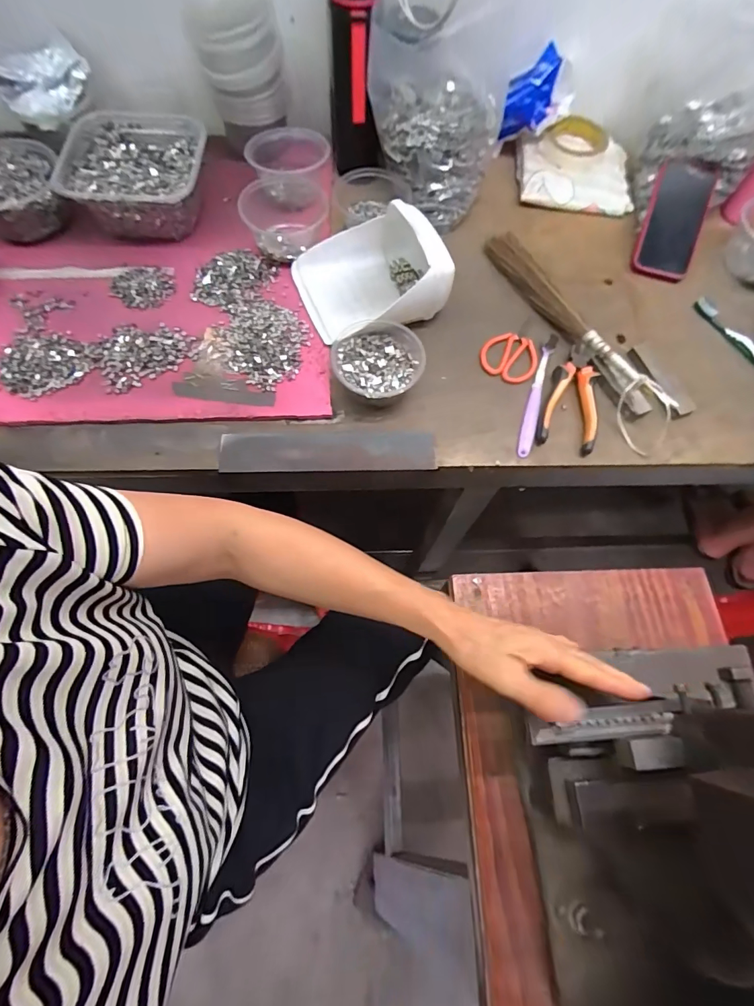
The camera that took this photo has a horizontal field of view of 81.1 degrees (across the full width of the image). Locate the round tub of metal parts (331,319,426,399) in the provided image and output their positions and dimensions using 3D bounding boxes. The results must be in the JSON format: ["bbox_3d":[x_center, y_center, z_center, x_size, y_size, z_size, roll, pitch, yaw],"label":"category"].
[{"bbox_3d":[0.001,-0.163,0.533,0.106,0.046,0.099,1,68,-2],"label":"round tub of metal parts"}]

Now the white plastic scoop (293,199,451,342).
[{"bbox_3d":[-0.008,-0.291,0.561,0.168,0.079,0.151,-23,71,-11],"label":"white plastic scoop"}]

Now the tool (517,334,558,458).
[{"bbox_3d":[0.199,-0.137,0.548,0.017,0.012,0.178,18,68,5],"label":"tool"}]

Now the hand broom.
[{"bbox_3d":[0.256,-0.228,0.570,0.047,0.032,0.362,-24,71,-12],"label":"hand broom"}]

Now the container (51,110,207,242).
[{"bbox_3d":[-0.319,-0.441,0.600,0.175,0.072,0.173,0,68,-3],"label":"container"}]

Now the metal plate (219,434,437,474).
[{"bbox_3d":[-0.056,-0.059,0.515,0.244,0.010,0.050,-2,68,-3],"label":"metal plate"}]

